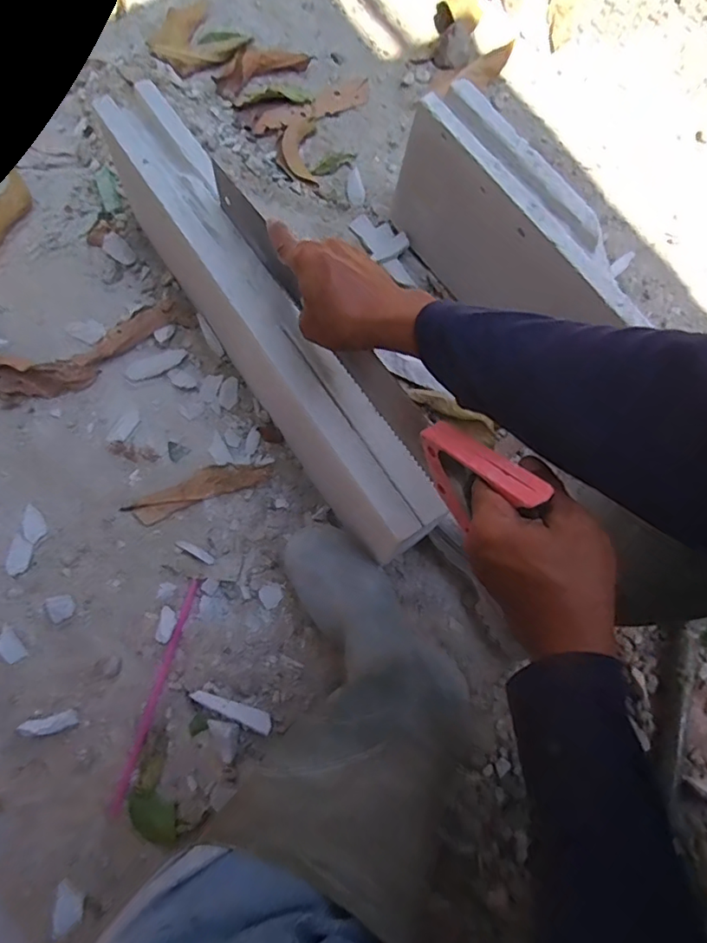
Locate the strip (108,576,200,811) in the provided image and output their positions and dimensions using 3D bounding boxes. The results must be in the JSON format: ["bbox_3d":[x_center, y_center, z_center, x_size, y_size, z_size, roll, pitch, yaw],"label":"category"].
[{"bbox_3d":[-0.217,0.243,0.604,0.012,0.007,0.253,18,73,2],"label":"strip"}]

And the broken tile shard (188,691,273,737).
[{"bbox_3d":[-0.130,0.257,0.597,0.090,0.004,0.020,27,50,-1],"label":"broken tile shard"}]

